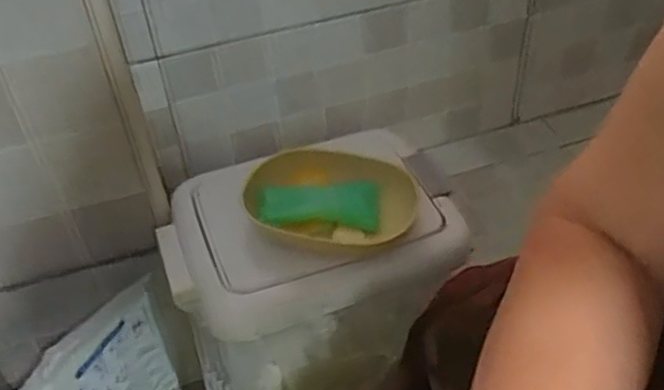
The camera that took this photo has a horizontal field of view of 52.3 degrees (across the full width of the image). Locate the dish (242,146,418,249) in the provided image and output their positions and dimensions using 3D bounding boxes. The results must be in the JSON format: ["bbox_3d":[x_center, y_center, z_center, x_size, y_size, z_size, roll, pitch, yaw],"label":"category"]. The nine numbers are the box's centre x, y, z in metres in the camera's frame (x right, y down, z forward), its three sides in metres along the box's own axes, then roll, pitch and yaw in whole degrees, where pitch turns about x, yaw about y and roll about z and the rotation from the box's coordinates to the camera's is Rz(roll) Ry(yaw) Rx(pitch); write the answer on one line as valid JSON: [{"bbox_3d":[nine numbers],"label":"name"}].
[{"bbox_3d":[-0.001,0.003,0.596,0.142,0.031,0.097,5,43,10],"label":"dish"}]

